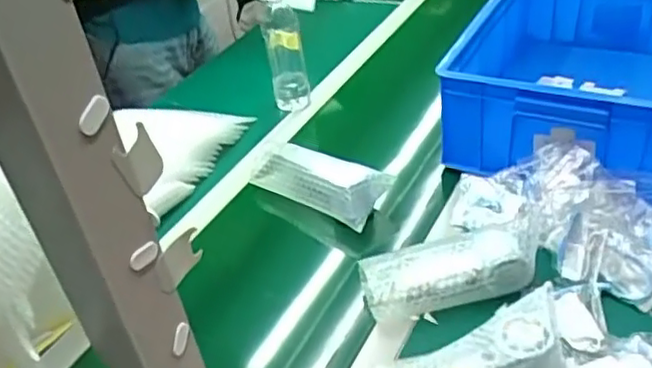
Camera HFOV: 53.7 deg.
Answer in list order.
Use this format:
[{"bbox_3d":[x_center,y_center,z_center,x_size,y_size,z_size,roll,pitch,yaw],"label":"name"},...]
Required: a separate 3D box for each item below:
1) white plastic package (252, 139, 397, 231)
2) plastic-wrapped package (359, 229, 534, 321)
[{"bbox_3d":[-0.014,-0.009,0.942,0.210,0.053,0.072,22,46,33],"label":"white plastic package"},{"bbox_3d":[0.141,0.100,0.757,0.196,0.057,0.076,-11,37,-5],"label":"plastic-wrapped package"}]

